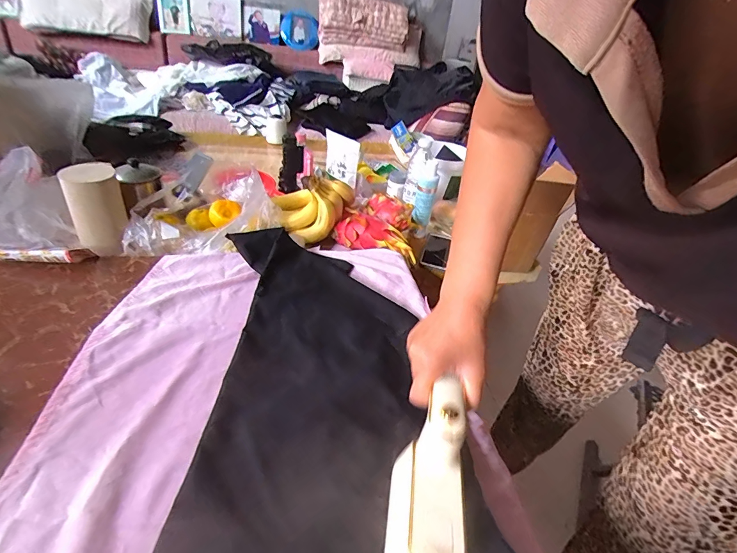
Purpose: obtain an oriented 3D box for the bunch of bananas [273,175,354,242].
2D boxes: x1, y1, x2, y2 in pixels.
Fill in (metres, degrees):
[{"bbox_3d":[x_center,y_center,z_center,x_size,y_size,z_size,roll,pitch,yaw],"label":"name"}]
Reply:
[{"bbox_3d":[-0.132,-0.166,0.874,0.175,0.111,0.127,6,35,3],"label":"bunch of bananas"}]

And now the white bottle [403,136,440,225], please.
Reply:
[{"bbox_3d":[0.128,-0.226,0.920,0.063,0.162,0.091,3,36,-5],"label":"white bottle"}]

